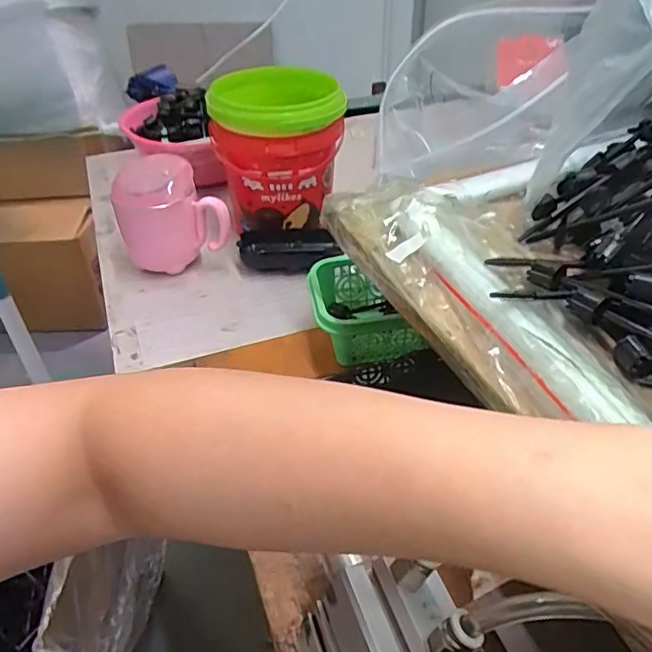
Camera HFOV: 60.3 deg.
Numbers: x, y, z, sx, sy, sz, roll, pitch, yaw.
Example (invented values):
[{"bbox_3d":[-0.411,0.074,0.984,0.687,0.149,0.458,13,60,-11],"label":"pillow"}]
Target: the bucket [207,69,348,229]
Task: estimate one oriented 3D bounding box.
[{"bbox_3d":[-0.052,-0.190,0.593,0.123,0.125,0.144,-8,40,-8],"label":"bucket"}]

